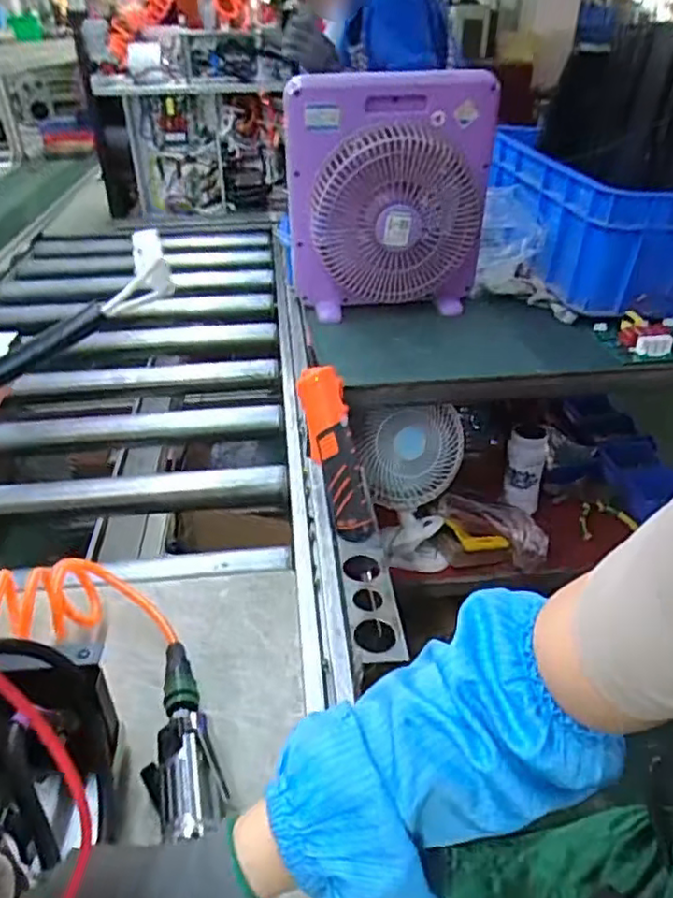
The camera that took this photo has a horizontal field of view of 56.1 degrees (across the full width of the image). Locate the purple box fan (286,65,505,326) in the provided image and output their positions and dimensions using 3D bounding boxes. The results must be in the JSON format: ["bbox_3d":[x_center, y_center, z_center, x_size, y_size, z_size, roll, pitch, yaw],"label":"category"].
[{"bbox_3d":[0.086,-0.383,0.986,0.313,0.327,0.112,-2,35,-3],"label":"purple box fan"}]

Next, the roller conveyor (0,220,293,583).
[{"bbox_3d":[-0.385,-0.227,1.190,0.549,0.103,1.033,-4,35,-5],"label":"roller conveyor"}]

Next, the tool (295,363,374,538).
[{"bbox_3d":[-0.001,0.005,0.704,0.045,0.193,0.037,-18,8,-28],"label":"tool"}]

